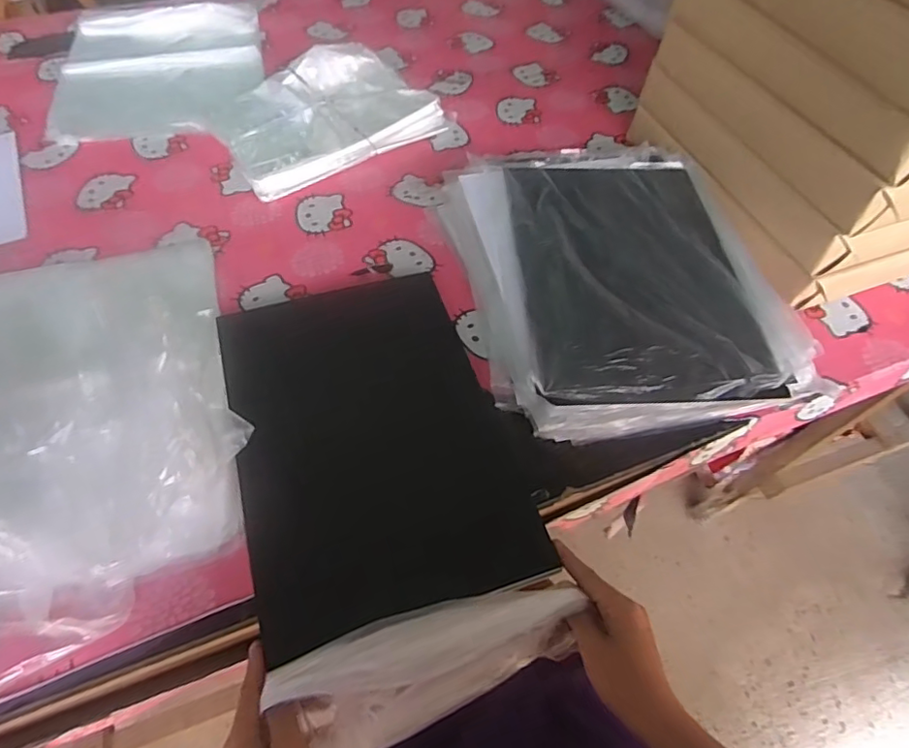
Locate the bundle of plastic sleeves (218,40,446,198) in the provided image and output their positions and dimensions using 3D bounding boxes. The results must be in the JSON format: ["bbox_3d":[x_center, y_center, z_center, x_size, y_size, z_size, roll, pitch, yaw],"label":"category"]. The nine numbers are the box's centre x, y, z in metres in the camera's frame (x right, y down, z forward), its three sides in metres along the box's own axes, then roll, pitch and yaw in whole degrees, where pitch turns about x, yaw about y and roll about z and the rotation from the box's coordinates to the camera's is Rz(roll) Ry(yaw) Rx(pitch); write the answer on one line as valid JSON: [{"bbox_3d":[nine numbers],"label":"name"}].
[{"bbox_3d":[-0.198,-0.398,0.870,0.327,0.056,0.241,-31,62,-23],"label":"bundle of plastic sleeves"}]

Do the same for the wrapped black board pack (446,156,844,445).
[{"bbox_3d":[0.185,-0.122,0.678,0.332,0.068,0.403,-9,55,-9],"label":"wrapped black board pack"}]

